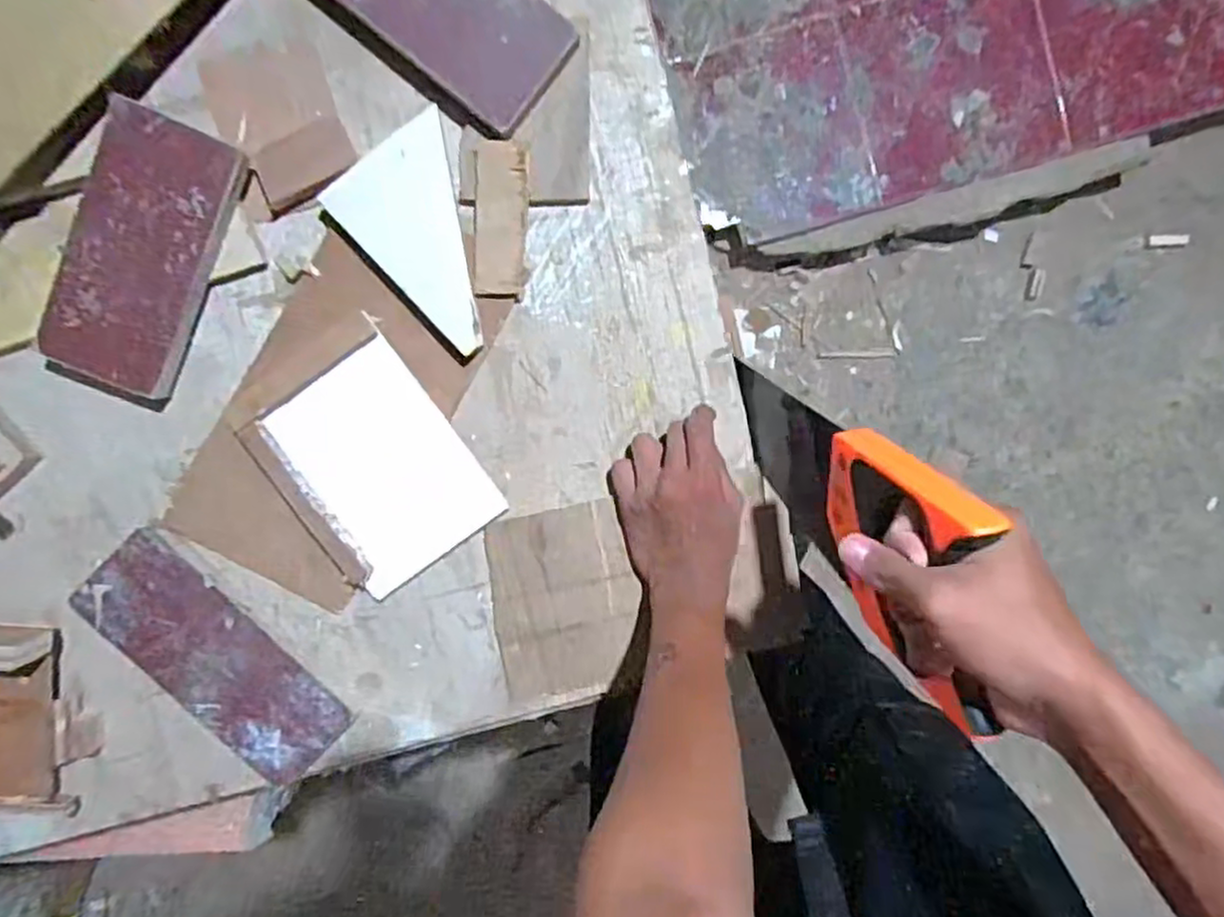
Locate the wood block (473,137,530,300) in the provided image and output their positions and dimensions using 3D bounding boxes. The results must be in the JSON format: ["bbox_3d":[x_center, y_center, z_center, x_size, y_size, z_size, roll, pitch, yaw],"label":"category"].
[{"bbox_3d":[-0.082,-0.180,0.548,0.039,0.012,0.115,1,96,0],"label":"wood block"}]

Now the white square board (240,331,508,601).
[{"bbox_3d":[-0.184,0.010,0.564,0.130,0.022,0.166,-34,95,4],"label":"white square board"}]

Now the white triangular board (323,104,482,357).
[{"bbox_3d":[-0.124,-0.163,0.530,0.100,0.019,0.147,-41,94,4],"label":"white triangular board"}]

